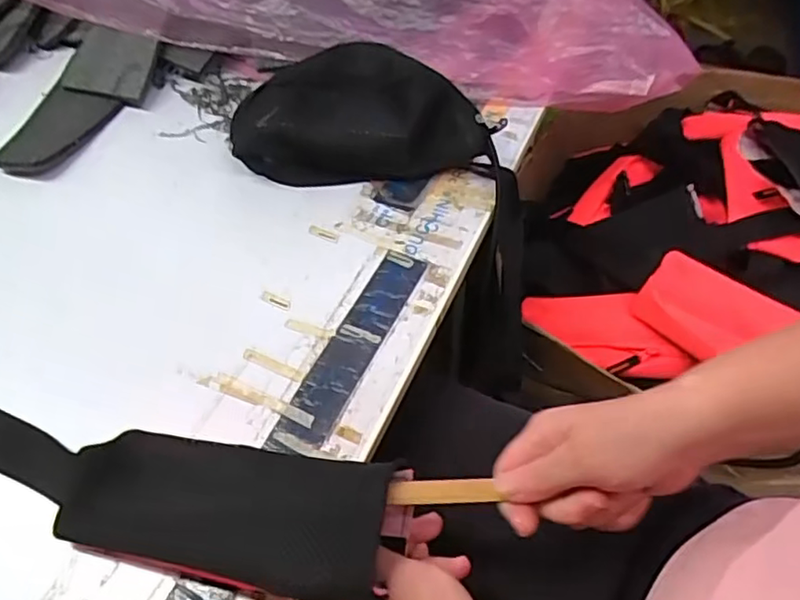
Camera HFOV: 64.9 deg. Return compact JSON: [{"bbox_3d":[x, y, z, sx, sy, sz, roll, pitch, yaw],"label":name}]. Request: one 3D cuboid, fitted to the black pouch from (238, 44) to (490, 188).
[{"bbox_3d":[-0.038,-0.177,0.604,0.231,0.081,0.113,-3,54,-1],"label":"black pouch"}]

